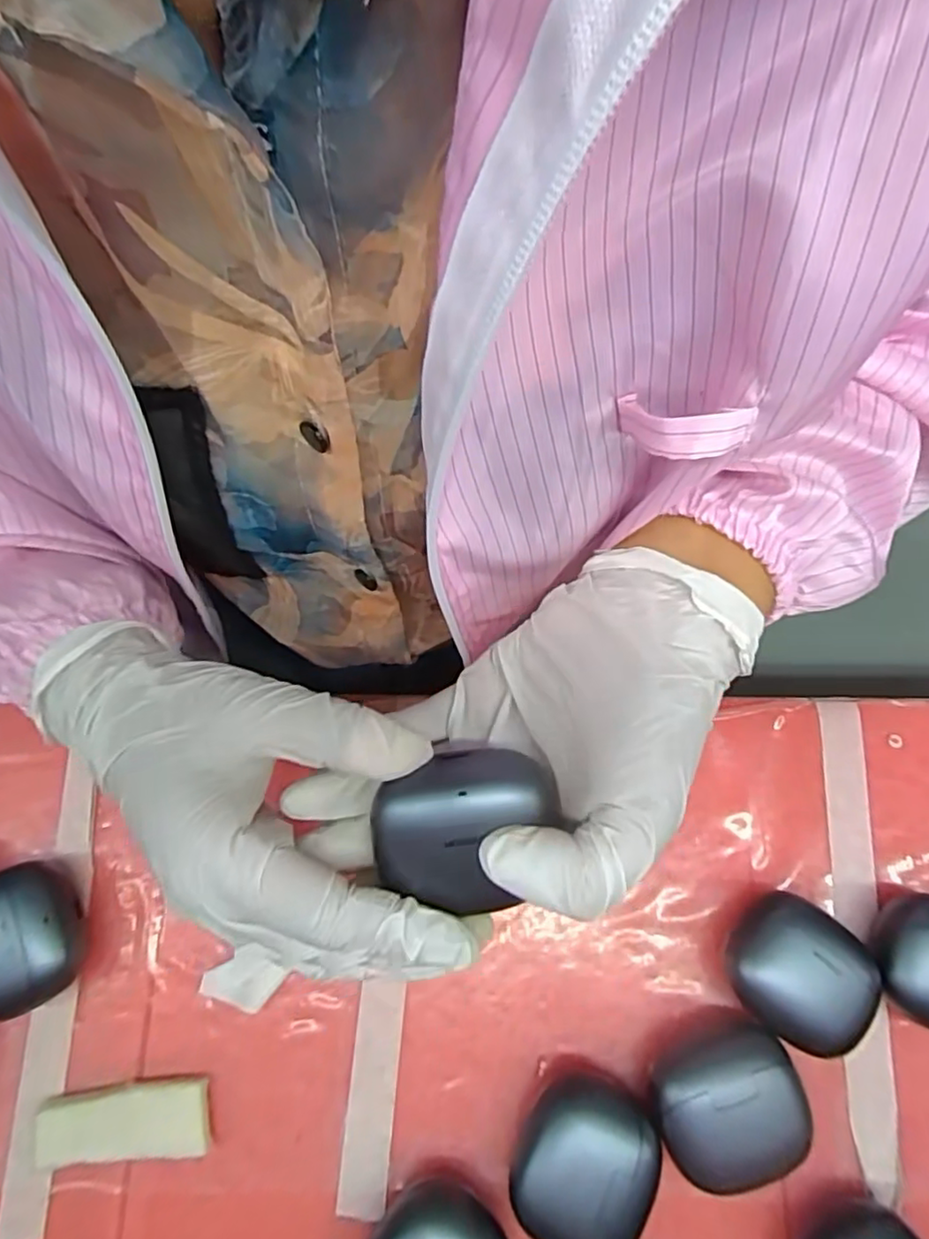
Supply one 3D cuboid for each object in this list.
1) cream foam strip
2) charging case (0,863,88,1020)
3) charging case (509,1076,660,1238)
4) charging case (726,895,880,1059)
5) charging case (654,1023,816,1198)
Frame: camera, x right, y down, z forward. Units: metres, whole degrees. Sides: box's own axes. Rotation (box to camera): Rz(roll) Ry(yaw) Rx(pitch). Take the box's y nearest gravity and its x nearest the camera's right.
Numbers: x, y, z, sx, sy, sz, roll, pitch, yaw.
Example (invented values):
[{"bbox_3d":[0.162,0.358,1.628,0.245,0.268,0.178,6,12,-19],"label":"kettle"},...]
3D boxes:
[{"bbox_3d":[-0.139,0.206,0.255,0.069,0.009,0.025,-7,72,-1],"label":"cream foam strip"},{"bbox_3d":[-0.190,0.135,0.267,0.048,0.030,0.058,-31,74,-9],"label":"charging case"},{"bbox_3d":[0.046,0.207,0.239,0.046,0.032,0.054,29,75,10],"label":"charging case"},{"bbox_3d":[0.138,0.145,0.257,0.050,0.031,0.051,-42,76,-12],"label":"charging case"},{"bbox_3d":[0.102,0.190,0.243,0.055,0.031,0.045,-21,73,-6],"label":"charging case"}]

